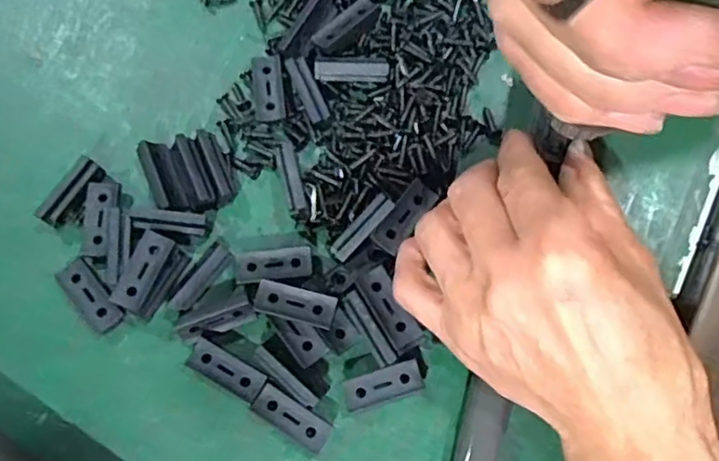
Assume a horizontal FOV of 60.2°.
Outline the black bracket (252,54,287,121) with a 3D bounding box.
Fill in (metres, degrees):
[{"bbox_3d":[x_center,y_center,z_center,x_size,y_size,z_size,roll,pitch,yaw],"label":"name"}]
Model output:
[{"bbox_3d":[-0.044,-0.069,0.300,0.015,0.011,0.036,-10,78,-2],"label":"black bracket"}]

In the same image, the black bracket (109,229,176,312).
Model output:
[{"bbox_3d":[-0.095,0.017,0.272,0.014,0.004,0.035,25,76,-1],"label":"black bracket"}]

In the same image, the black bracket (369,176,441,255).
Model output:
[{"bbox_3d":[0.020,-0.007,0.273,0.013,0.006,0.035,33,80,7],"label":"black bracket"}]

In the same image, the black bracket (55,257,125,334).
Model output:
[{"bbox_3d":[-0.121,0.029,0.279,0.014,0.006,0.034,-40,80,-8],"label":"black bracket"}]

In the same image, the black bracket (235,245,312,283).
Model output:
[{"bbox_3d":[-0.039,0.015,0.283,0.034,0.008,0.015,-7,78,-1],"label":"black bracket"}]

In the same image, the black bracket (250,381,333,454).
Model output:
[{"bbox_3d":[-0.029,0.081,0.268,0.034,0.008,0.014,33,80,7],"label":"black bracket"}]

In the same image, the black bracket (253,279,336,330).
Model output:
[{"bbox_3d":[-0.028,0.032,0.270,0.035,0.011,0.014,15,78,4],"label":"black bracket"}]

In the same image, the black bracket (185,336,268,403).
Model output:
[{"bbox_3d":[-0.058,0.061,0.272,0.034,0.008,0.013,29,79,6],"label":"black bracket"}]

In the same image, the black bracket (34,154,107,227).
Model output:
[{"bbox_3d":[-0.134,-0.017,0.289,0.011,0.014,0.034,34,80,7],"label":"black bracket"}]

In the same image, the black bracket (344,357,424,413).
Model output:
[{"bbox_3d":[0.010,0.067,0.271,0.034,0.008,0.014,-16,78,-3],"label":"black bracket"}]

